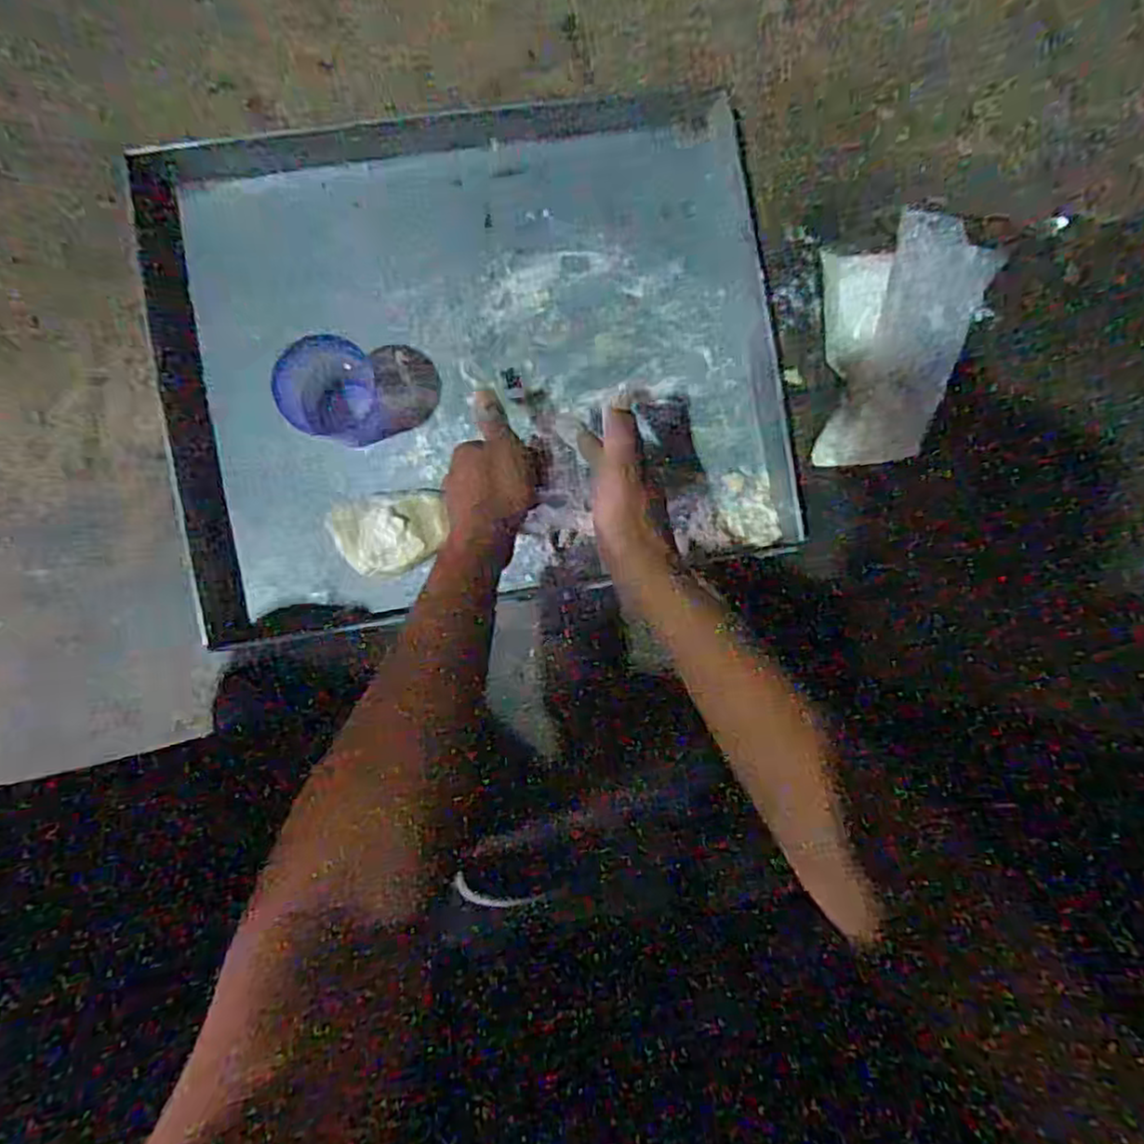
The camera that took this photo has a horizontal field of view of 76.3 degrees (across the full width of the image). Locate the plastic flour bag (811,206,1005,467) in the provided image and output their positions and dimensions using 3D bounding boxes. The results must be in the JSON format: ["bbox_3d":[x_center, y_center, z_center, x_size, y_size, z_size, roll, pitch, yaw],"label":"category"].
[{"bbox_3d":[0.252,-0.192,0.584,0.047,0.170,0.177,3,89,-5],"label":"plastic flour bag"}]

